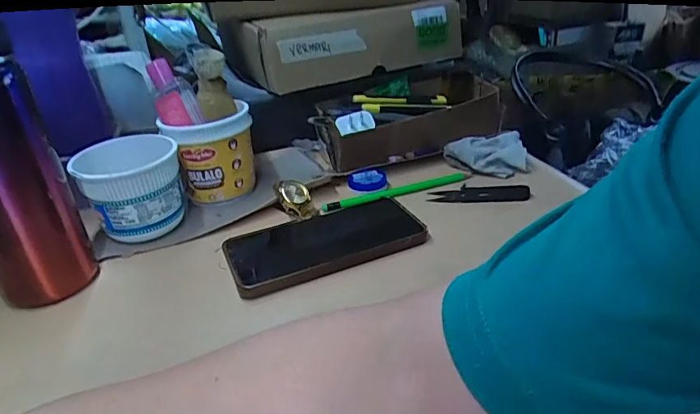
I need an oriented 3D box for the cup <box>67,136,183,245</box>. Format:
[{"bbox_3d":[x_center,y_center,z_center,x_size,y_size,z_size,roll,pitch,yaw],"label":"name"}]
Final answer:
[{"bbox_3d":[-0.206,-0.015,0.453,0.085,0.082,0.082,-4,29,2],"label":"cup"}]

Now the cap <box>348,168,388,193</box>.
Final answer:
[{"bbox_3d":[0.020,-0.027,0.512,0.042,0.013,0.040,-4,29,2],"label":"cap"}]

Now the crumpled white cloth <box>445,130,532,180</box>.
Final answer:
[{"bbox_3d":[0.152,-0.062,0.533,0.086,0.035,0.069,2,30,12],"label":"crumpled white cloth"}]

